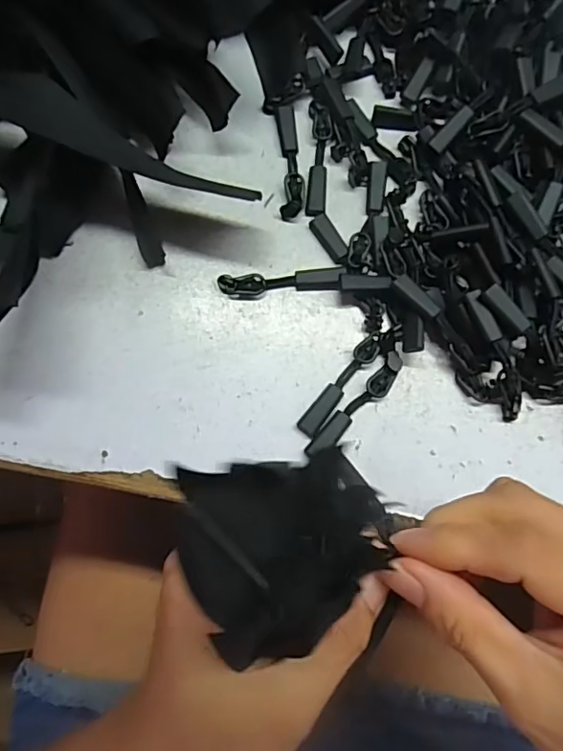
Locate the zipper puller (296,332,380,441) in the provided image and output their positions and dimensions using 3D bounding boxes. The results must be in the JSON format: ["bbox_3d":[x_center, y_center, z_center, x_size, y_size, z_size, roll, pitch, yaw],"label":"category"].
[{"bbox_3d":[0.026,0.004,0.237,0.009,0.004,0.053,37,82,7],"label":"zipper puller"}]

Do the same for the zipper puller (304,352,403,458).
[{"bbox_3d":[0.033,0.014,0.234,0.010,0.005,0.057,43,83,8],"label":"zipper puller"}]

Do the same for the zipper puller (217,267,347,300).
[{"bbox_3d":[0.000,-0.043,0.247,0.057,0.005,0.011,-4,79,0],"label":"zipper puller"}]

